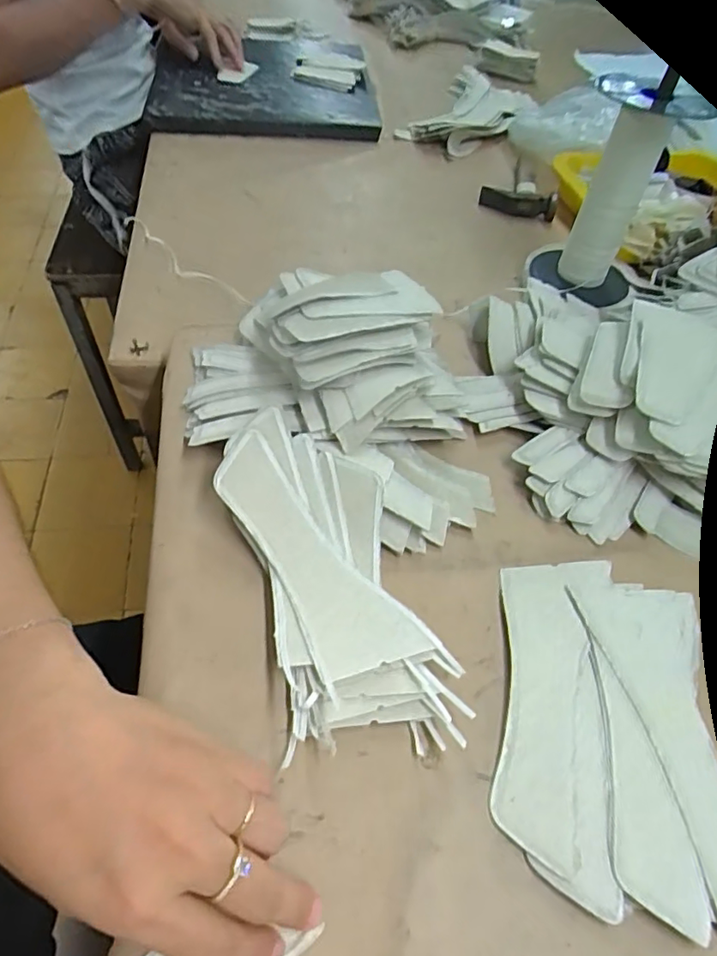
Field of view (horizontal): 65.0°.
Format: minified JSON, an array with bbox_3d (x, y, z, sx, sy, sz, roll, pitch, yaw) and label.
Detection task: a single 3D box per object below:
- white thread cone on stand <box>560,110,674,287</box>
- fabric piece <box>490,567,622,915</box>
[{"bbox_3d":[0.226,-0.248,0.502,0.046,0.132,0.039,22,55,12],"label":"white thread cone on stand"},{"bbox_3d":[0.104,0.119,0.298,0.056,0.011,0.166,12,54,4],"label":"fabric piece"}]

